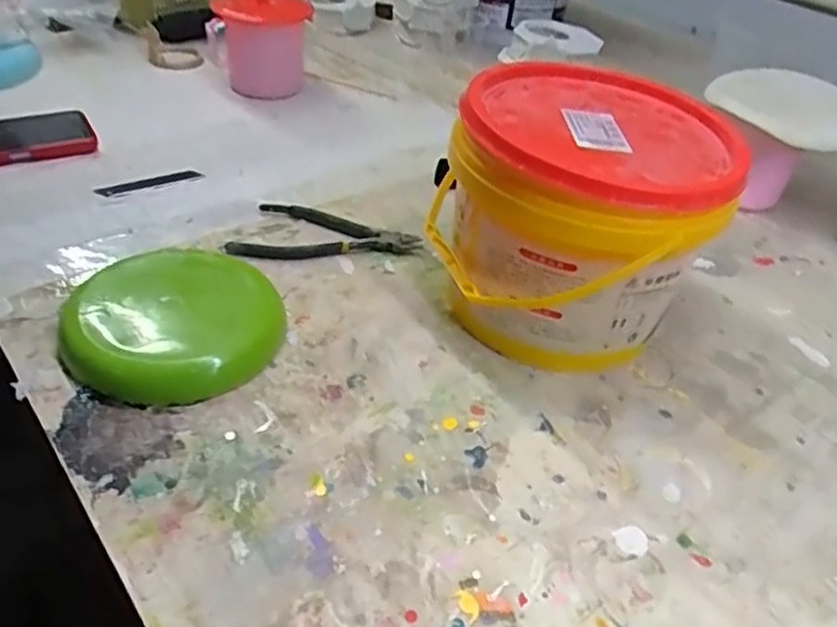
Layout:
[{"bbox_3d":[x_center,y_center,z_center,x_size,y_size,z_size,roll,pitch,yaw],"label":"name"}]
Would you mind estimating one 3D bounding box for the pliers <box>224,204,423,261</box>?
[{"bbox_3d":[-0.085,-0.077,0.624,0.165,0.009,0.085,-3,40,-11],"label":"pliers"}]

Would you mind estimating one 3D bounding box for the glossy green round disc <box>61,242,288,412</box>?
[{"bbox_3d":[-0.174,0.006,0.496,0.140,0.032,0.141,4,39,-3],"label":"glossy green round disc"}]

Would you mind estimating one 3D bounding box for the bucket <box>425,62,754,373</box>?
[{"bbox_3d":[0.119,-0.071,0.531,0.193,0.167,0.210,4,39,-3],"label":"bucket"}]

